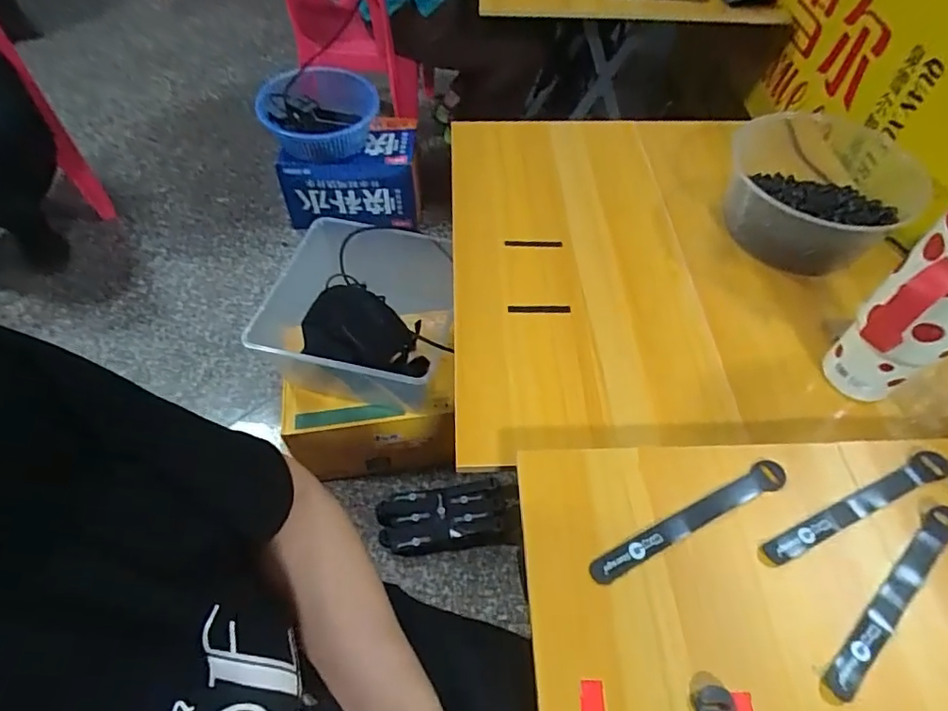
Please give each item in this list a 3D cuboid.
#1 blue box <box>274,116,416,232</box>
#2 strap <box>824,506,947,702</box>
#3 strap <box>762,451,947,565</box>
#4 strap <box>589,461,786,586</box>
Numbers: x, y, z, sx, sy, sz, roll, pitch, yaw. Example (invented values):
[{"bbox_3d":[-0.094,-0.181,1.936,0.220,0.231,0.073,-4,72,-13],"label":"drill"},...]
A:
[{"bbox_3d":[-0.314,-0.468,1.417,0.337,0.179,0.215,-1,55,-2],"label":"blue box"},{"bbox_3d":[0.333,0.186,0.430,0.200,0.006,0.025,-33,64,-22],"label":"strap"},{"bbox_3d":[0.333,0.130,0.471,0.202,0.007,0.025,-20,60,-17],"label":"strap"},{"bbox_3d":[0.184,0.139,0.462,0.200,0.004,0.023,-22,62,-18],"label":"strap"}]

